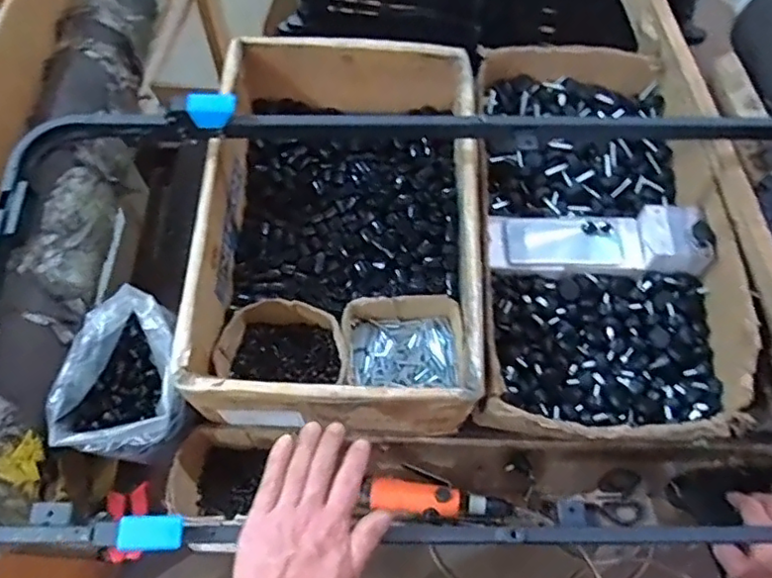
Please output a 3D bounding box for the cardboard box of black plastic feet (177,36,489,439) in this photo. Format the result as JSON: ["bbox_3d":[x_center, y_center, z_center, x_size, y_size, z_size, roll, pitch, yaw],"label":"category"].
[{"bbox_3d":[-0.052,-0.092,0.844,0.363,0.161,0.549,0,65,0],"label":"cardboard box of black plastic feet"}]

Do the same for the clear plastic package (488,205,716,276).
[{"bbox_3d":[0.298,-0.070,0.852,0.279,0.064,0.097,3,65,1],"label":"clear plastic package"}]

